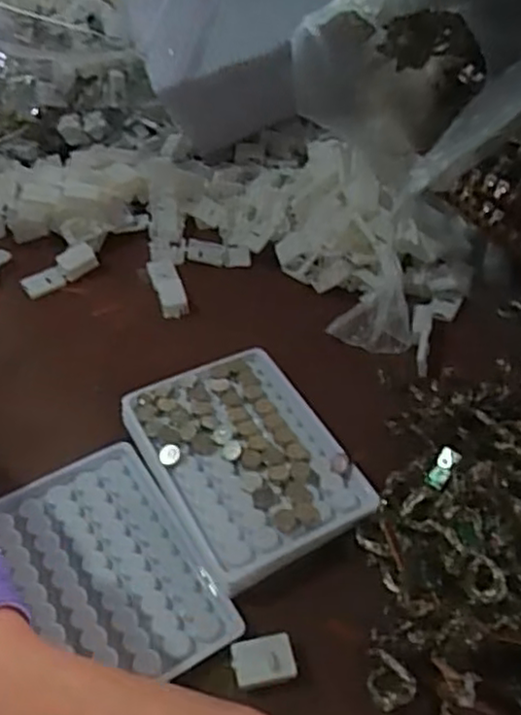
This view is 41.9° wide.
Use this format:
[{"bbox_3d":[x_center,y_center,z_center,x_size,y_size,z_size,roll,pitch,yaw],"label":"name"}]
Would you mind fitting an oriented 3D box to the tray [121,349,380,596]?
[{"bbox_3d":[-0.008,0.055,0.381,0.094,0.022,0.130,-23,53,-21],"label":"tray"}]

